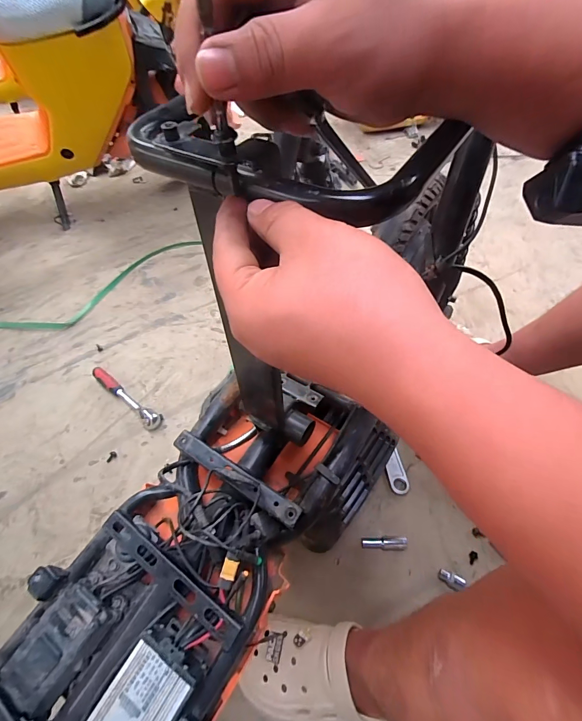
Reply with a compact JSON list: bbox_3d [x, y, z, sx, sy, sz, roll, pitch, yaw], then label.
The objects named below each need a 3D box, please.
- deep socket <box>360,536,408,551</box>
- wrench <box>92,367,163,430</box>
[{"bbox_3d":[0.168,0.329,0.636,0.077,0.022,0.022,1,53,3],"label":"deep socket"},{"bbox_3d":[-0.399,0.083,0.847,0.243,0.029,0.047,33,61,25],"label":"wrench"}]

